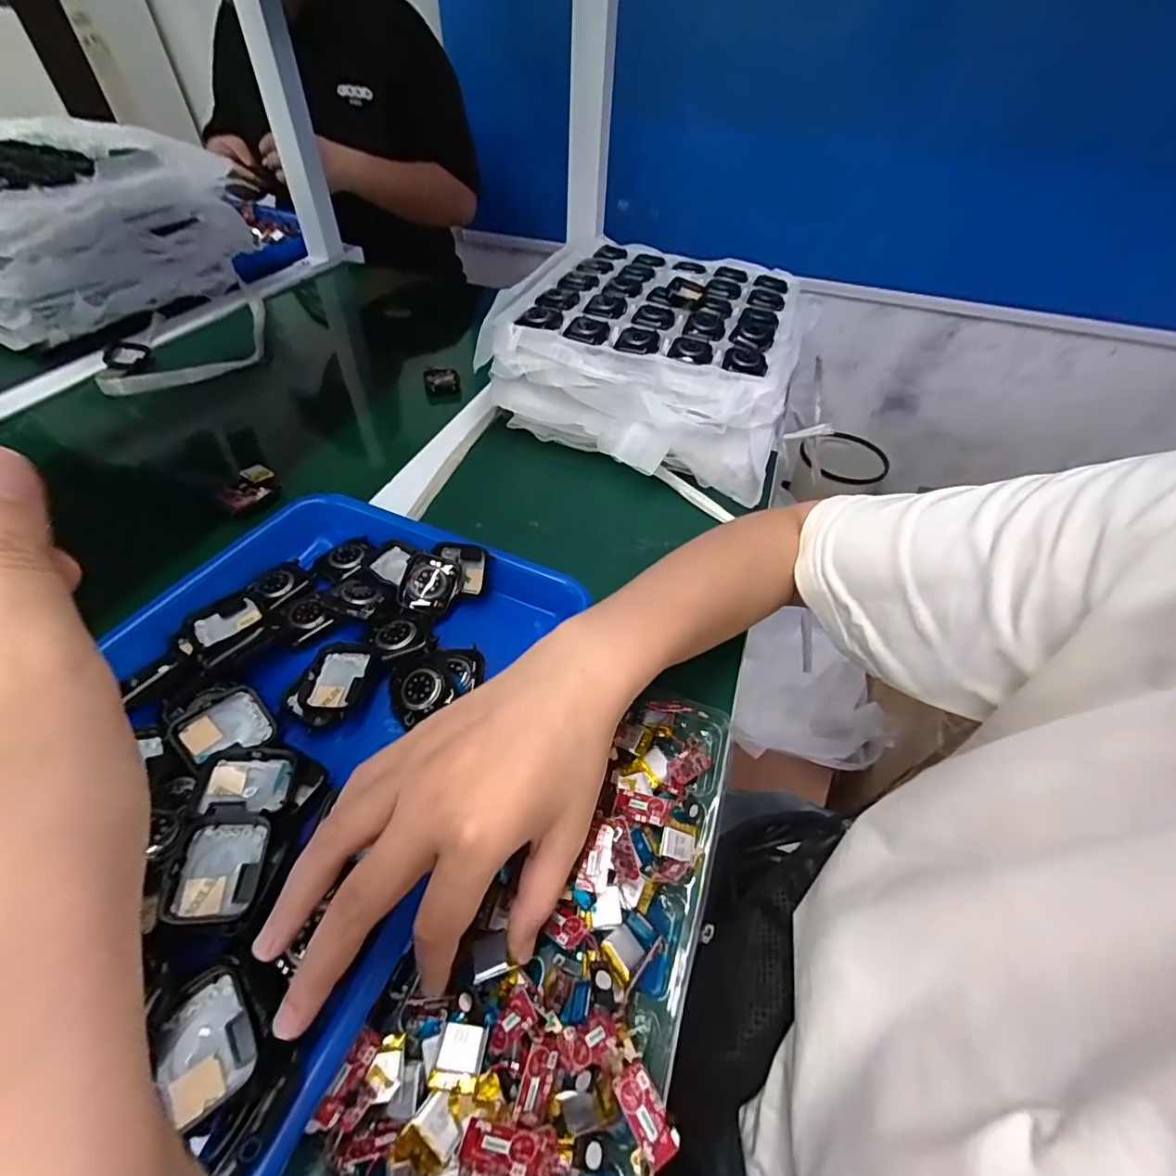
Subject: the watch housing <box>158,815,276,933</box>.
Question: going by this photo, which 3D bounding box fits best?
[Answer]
[{"bbox_3d":[-0.163,0.125,0.236,0.034,0.014,0.042,1,47,-2],"label":"watch housing"}]

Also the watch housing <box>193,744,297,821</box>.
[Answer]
[{"bbox_3d":[-0.170,0.098,0.266,0.040,0.012,0.038,9,34,-18],"label":"watch housing"}]

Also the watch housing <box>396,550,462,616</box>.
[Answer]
[{"bbox_3d":[-0.108,-0.003,0.362,0.036,0.007,0.041,15,69,0],"label":"watch housing"}]

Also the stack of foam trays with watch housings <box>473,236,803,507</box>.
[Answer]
[{"bbox_3d":[0.061,-0.237,0.555,0.278,0.116,0.258,16,48,11],"label":"stack of foam trays with watch housings"}]

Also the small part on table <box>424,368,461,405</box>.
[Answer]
[{"bbox_3d":[-0.164,-0.230,0.603,0.038,0.023,0.045,-6,48,-9],"label":"small part on table"}]

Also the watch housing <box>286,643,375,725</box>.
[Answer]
[{"bbox_3d":[-0.150,0.055,0.311,0.036,0.013,0.048,7,47,3],"label":"watch housing"}]

